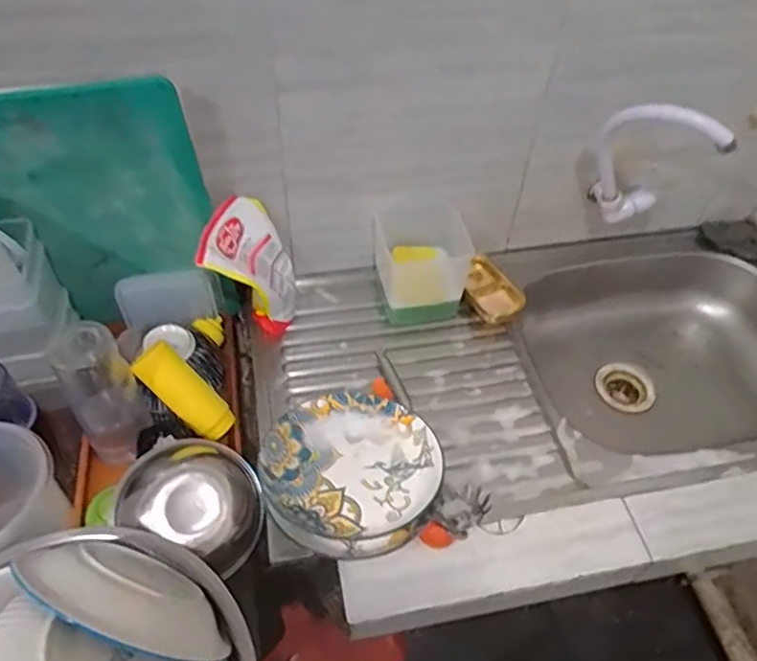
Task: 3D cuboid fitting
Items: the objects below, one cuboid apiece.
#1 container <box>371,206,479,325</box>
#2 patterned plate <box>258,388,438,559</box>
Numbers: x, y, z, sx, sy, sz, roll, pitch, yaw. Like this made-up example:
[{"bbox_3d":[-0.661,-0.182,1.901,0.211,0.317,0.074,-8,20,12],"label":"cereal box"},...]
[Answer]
[{"bbox_3d":[0.075,-0.107,0.994,0.160,0.138,0.126,-2,50,-4],"label":"container"},{"bbox_3d":[-0.034,0.169,0.766,0.216,0.039,0.217,1,50,-1],"label":"patterned plate"}]

